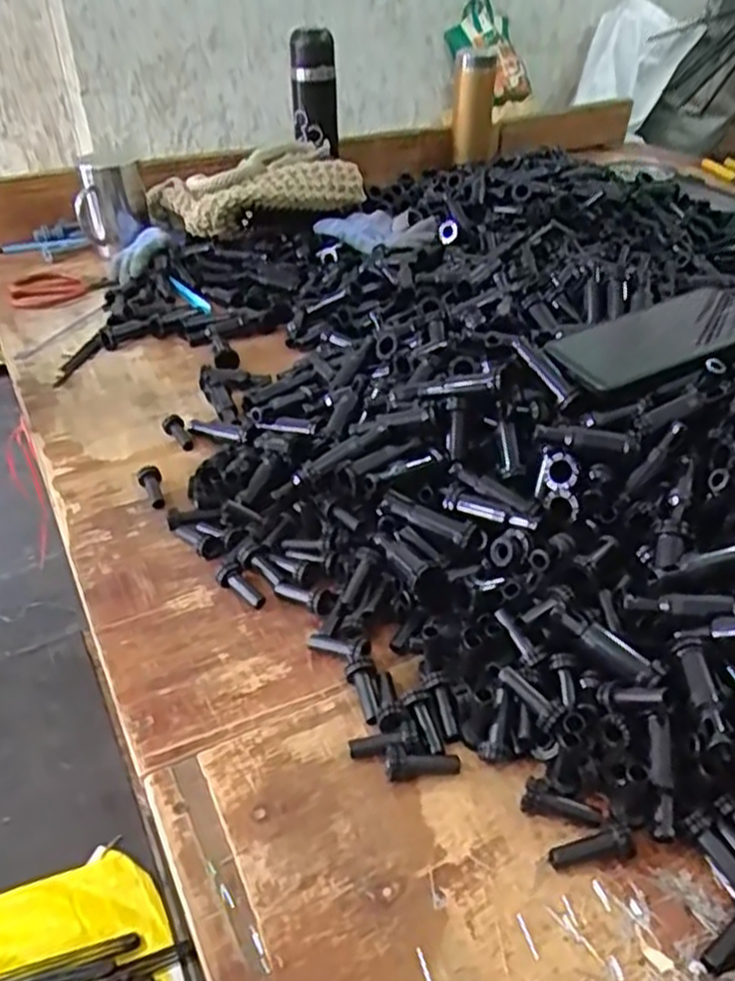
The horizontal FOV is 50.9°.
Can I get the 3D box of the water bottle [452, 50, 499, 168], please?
[{"bbox_3d":[0.175,-0.626,1.265,0.070,0.158,0.080,3,37,6],"label":"water bottle"}]

